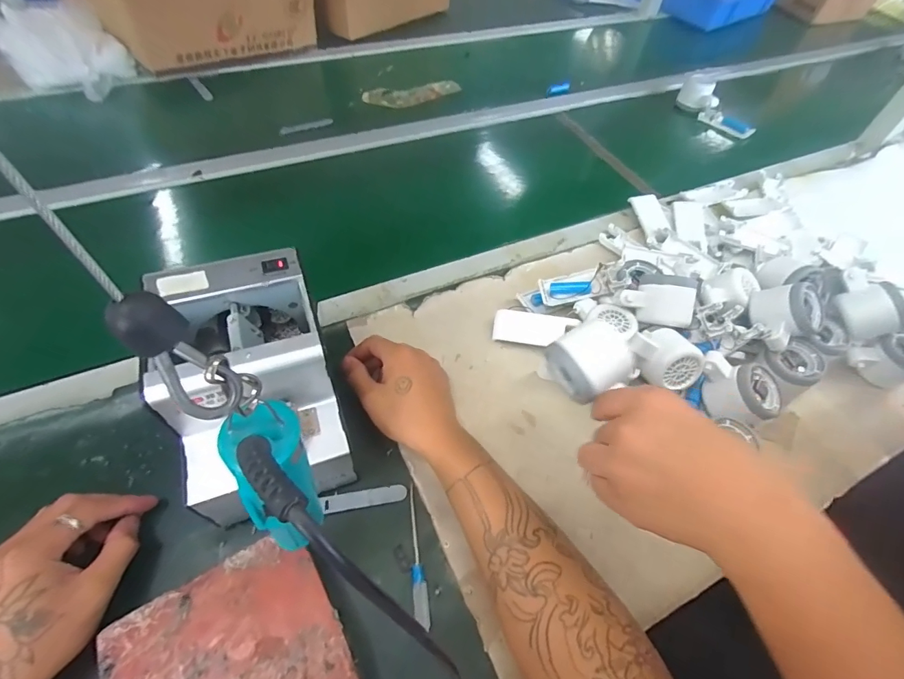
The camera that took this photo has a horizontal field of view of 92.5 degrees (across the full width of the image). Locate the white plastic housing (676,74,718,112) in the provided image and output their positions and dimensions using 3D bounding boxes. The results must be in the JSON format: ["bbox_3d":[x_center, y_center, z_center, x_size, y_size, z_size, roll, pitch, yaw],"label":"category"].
[{"bbox_3d":[0.509,-0.503,0.890,0.075,0.056,0.051,26,56,13],"label":"white plastic housing"}]

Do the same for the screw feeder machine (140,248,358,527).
[{"bbox_3d":[-0.166,0.043,0.378,0.117,0.151,0.168,-13,57,-15],"label":"screw feeder machine"}]

